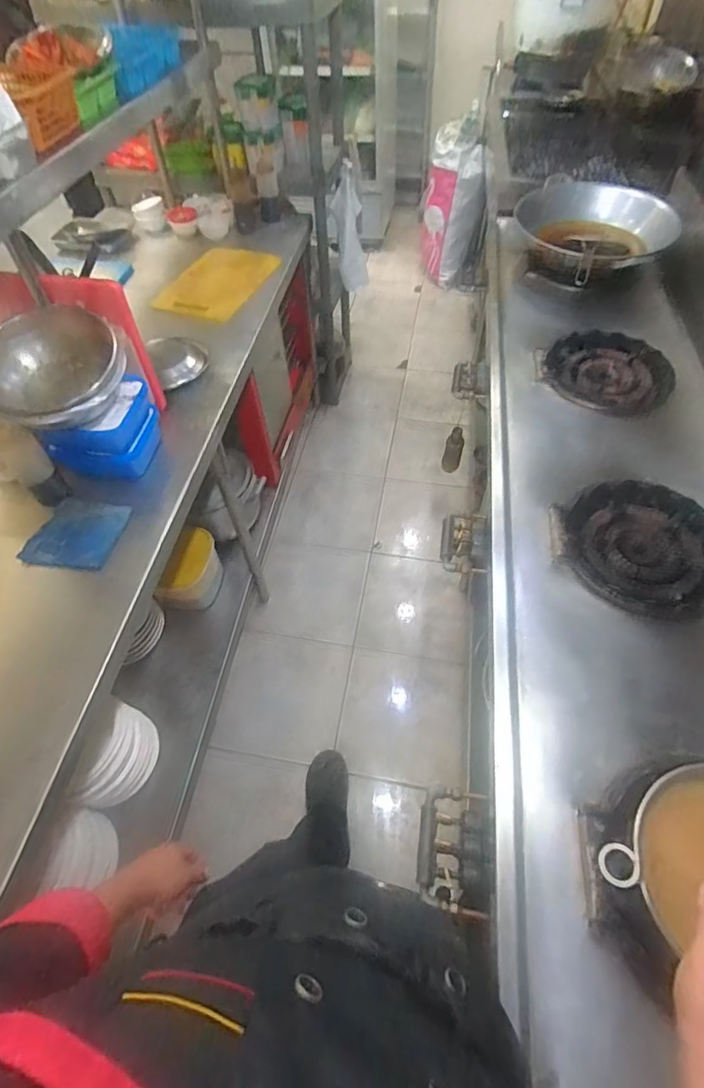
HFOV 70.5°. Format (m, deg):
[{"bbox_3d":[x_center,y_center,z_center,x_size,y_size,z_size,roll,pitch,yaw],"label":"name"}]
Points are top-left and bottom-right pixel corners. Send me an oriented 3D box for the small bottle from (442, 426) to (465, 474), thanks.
[{"bbox_3d":[0.322,-0.295,1.580,0.058,0.140,0.057,11,55,9],"label":"small bottle"}]

